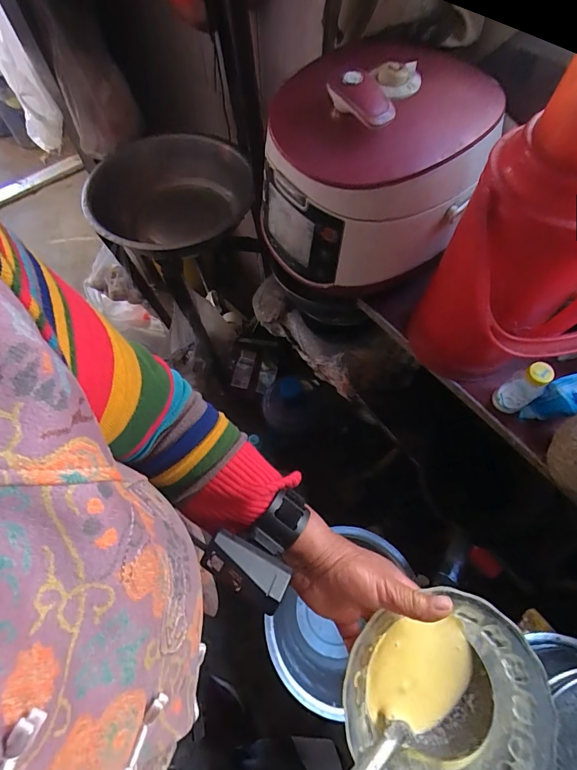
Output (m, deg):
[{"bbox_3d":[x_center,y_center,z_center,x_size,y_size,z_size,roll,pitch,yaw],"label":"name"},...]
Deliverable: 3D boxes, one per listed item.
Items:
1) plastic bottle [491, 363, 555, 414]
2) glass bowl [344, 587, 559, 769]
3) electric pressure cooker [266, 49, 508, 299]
[{"bbox_3d":[0.319,0.008,0.528,0.033,0.107,0.040,-30,68,-12],"label":"plastic bottle"},{"bbox_3d":[0.130,0.264,0.317,0.157,0.051,0.151,0,66,1],"label":"glass bowl"},{"bbox_3d":[0.097,-0.274,0.533,0.271,0.228,0.236,-6,66,-2],"label":"electric pressure cooker"}]

